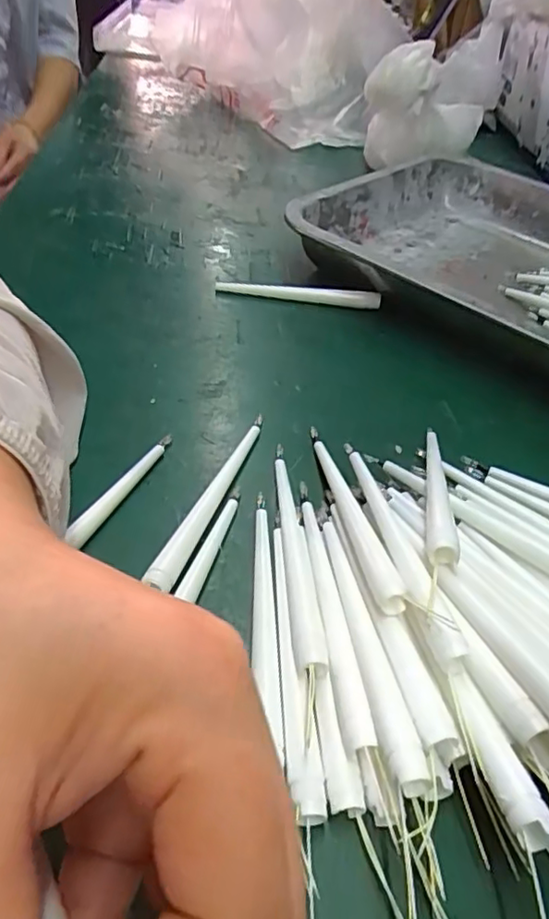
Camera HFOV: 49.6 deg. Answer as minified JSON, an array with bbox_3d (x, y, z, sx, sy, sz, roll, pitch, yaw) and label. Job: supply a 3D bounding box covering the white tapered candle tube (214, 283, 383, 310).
[{"bbox_3d":[0.016,-0.115,0.412,0.112,0.011,0.008,9,43,1],"label":"white tapered candle tube"}]

